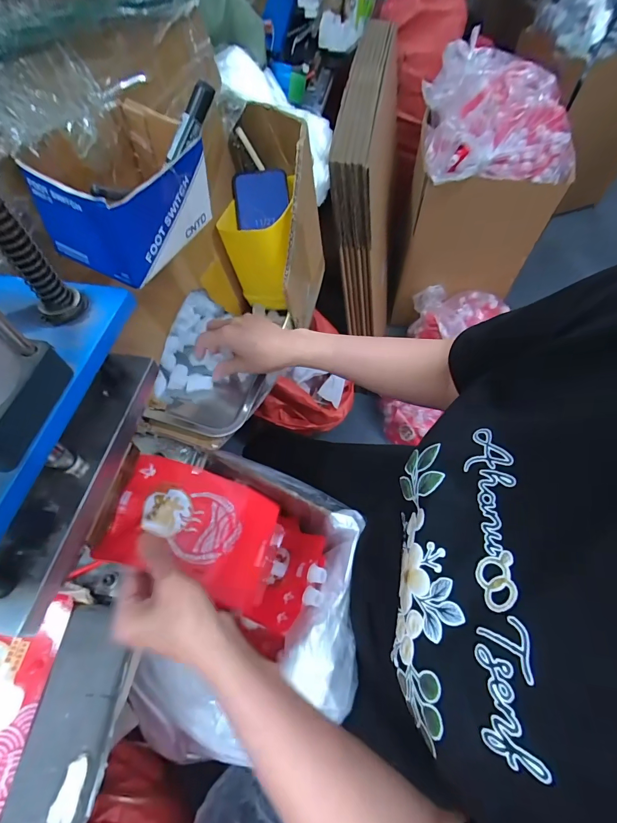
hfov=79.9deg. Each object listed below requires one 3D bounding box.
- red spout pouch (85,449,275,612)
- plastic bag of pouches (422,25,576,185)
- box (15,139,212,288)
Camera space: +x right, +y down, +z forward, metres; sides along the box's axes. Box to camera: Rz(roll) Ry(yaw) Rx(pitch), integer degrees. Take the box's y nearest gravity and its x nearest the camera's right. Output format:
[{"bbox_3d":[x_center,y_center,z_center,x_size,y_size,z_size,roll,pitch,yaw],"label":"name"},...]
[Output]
[{"bbox_3d":[-0.117,0.113,0.374,0.159,0.015,0.116,20,49,-4],"label":"red spout pouch"},{"bbox_3d":[0.557,-0.894,1.077,0.404,0.144,0.597,7,59,4],"label":"plastic bag of pouches"},{"bbox_3d":[-0.146,-0.176,0.305,0.086,0.075,0.116,18,61,11],"label":"box"}]

